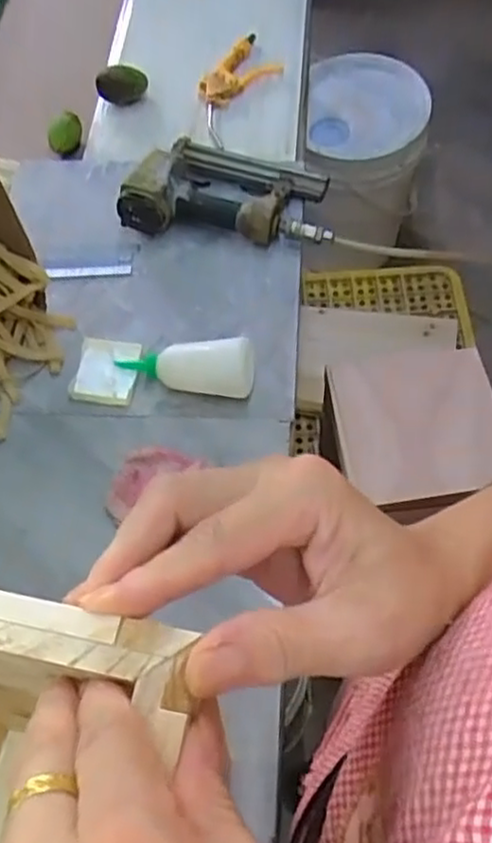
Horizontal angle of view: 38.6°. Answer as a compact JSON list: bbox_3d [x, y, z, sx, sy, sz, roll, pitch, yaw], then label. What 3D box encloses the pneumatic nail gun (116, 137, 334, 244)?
[{"bbox_3d":[-0.020,-0.297,0.889,0.257,0.074,0.143,6,62,6],"label":"pneumatic nail gun"}]

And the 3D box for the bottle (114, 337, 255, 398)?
[{"bbox_3d":[-0.067,-0.064,0.774,0.154,0.045,0.056,8,63,7],"label":"bottle"}]

